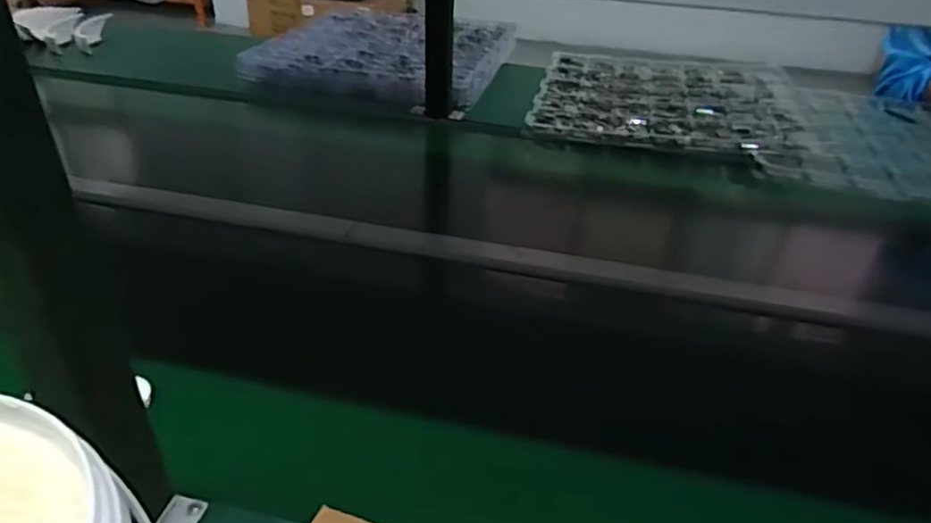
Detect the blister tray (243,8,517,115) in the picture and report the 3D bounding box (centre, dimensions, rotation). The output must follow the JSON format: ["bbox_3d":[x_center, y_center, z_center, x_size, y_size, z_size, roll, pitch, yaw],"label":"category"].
[{"bbox_3d":[-0.170,-0.486,1.455,0.518,0.044,0.522,11,35,12],"label":"blister tray"}]

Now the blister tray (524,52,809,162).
[{"bbox_3d":[0.403,-0.341,1.294,0.491,0.030,0.525,10,35,11],"label":"blister tray"}]

